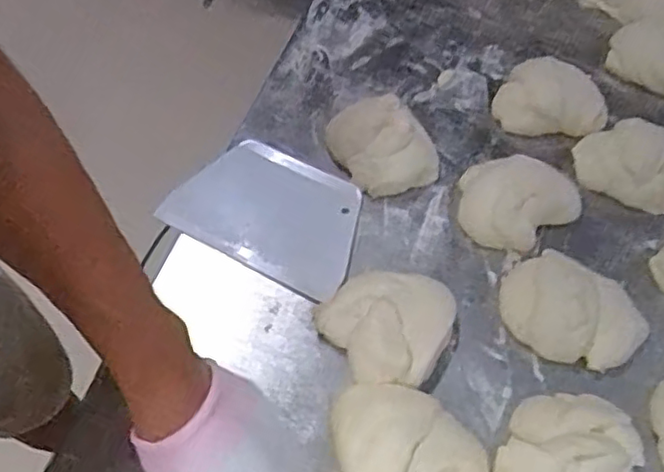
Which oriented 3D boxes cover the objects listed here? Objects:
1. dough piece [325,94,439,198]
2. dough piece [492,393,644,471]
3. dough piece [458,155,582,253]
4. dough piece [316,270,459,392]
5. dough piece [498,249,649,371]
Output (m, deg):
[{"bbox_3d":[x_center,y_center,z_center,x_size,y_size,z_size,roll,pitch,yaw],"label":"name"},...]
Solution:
[{"bbox_3d":[0.050,-0.097,0.640,0.096,0.050,0.103,1,60,-2],"label":"dough piece"},{"bbox_3d":[0.185,0.173,0.492,0.101,0.041,0.111,26,62,13],"label":"dough piece"},{"bbox_3d":[0.175,-0.039,0.611,0.109,0.043,0.097,-31,65,-19],"label":"dough piece"},{"bbox_3d":[0.047,0.074,0.545,0.114,0.048,0.105,6,59,1],"label":"dough piece"},{"bbox_3d":[0.213,0.062,0.560,0.124,0.038,0.094,18,60,8],"label":"dough piece"}]

